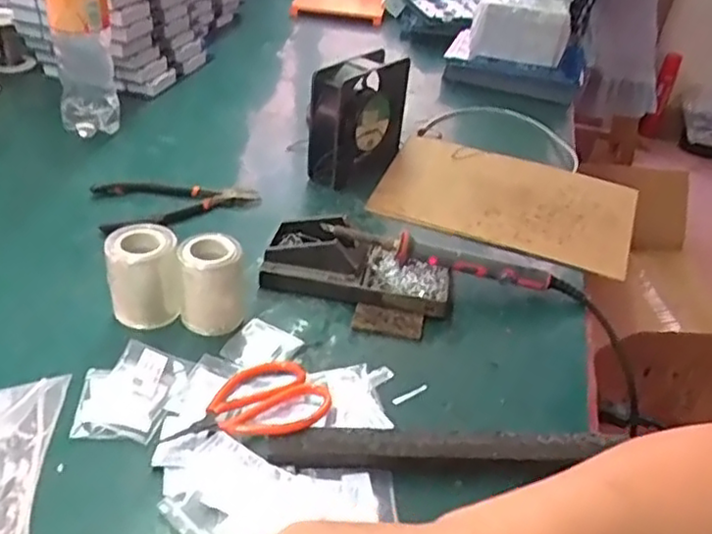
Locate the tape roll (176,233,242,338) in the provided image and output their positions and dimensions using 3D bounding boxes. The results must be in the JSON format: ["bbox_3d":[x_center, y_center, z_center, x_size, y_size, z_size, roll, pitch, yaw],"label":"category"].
[{"bbox_3d":[-0.114,0.012,0.527,0.045,0.067,0.045,4,36,-3],"label":"tape roll"}]

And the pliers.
[{"bbox_3d":[-0.176,-0.062,0.675,0.156,0.021,0.084,-8,39,-19],"label":"pliers"}]

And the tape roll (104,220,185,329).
[{"bbox_3d":[-0.165,0.009,0.533,0.055,0.071,0.047,-2,37,-12],"label":"tape roll"}]

